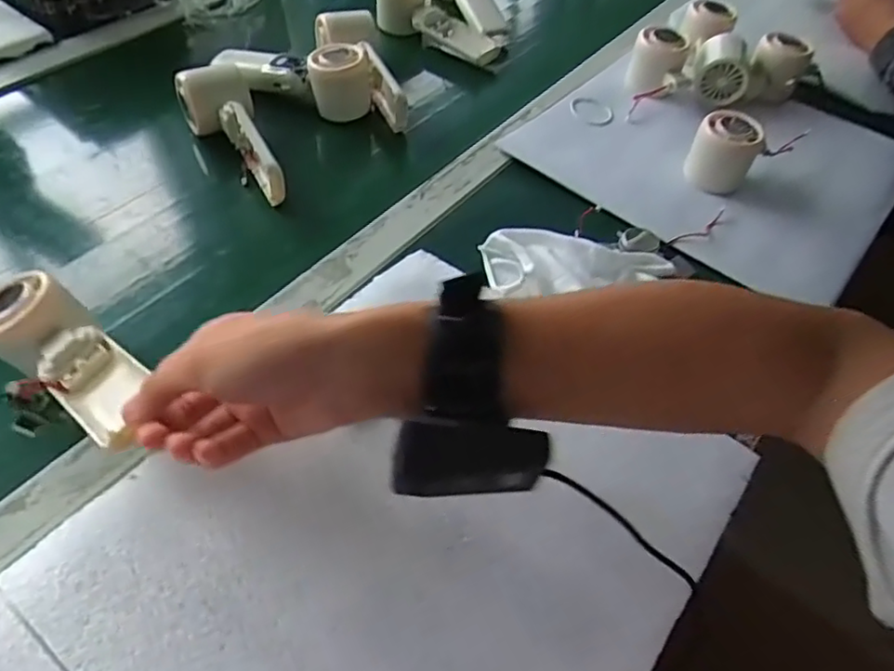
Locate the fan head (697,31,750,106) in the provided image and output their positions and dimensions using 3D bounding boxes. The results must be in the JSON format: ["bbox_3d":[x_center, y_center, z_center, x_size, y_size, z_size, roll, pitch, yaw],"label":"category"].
[{"bbox_3d":[0.299,-0.290,0.680,0.052,0.051,0.065,13,50,4],"label":"fan head"}]

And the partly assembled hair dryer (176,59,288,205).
[{"bbox_3d":[-0.194,-0.177,0.557,0.060,0.055,0.146,-18,55,-18],"label":"partly assembled hair dryer"}]

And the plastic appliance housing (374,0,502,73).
[{"bbox_3d":[-0.010,-0.359,0.724,0.166,0.058,0.072,38,55,7],"label":"plastic appliance housing"}]

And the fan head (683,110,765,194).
[{"bbox_3d":[0.257,-0.172,0.578,0.056,0.053,0.054,24,53,14],"label":"fan head"}]

